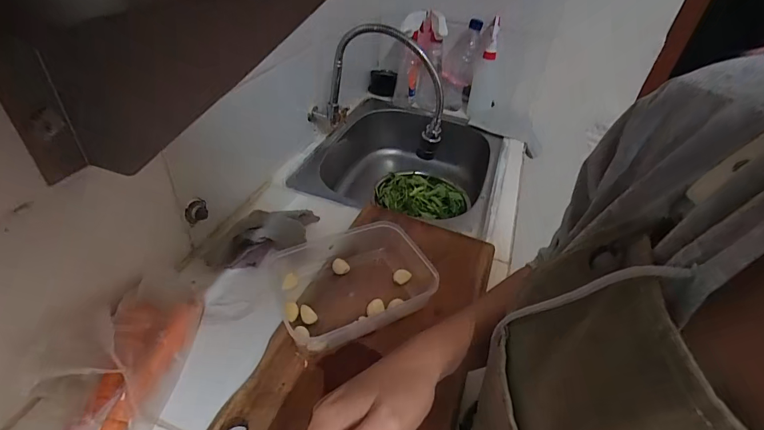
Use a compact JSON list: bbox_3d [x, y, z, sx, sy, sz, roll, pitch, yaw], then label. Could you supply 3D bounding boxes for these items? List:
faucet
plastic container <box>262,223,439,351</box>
[{"bbox_3d":[-0.021,-0.263,0.775,0.309,0.229,0.119,29,45,26],"label":"faucet"},{"bbox_3d":[-0.035,0.083,0.503,0.198,0.051,0.145,-13,43,-22],"label":"plastic container"}]

